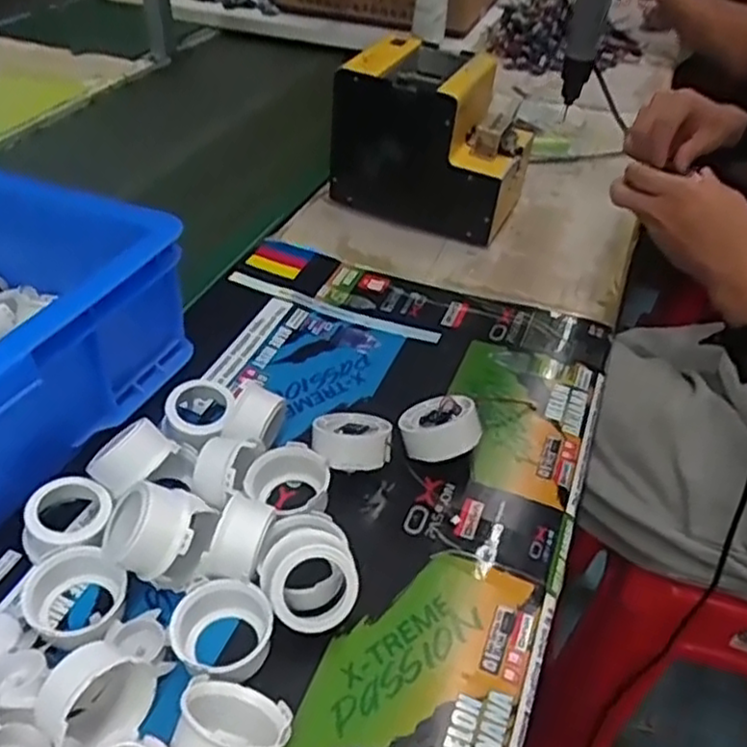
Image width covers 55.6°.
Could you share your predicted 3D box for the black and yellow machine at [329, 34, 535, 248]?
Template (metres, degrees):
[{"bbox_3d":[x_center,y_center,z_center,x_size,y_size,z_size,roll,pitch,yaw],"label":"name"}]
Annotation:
[{"bbox_3d":[0.064,-0.239,0.743,0.180,0.166,0.133,19,44,21],"label":"black and yellow machine"}]

